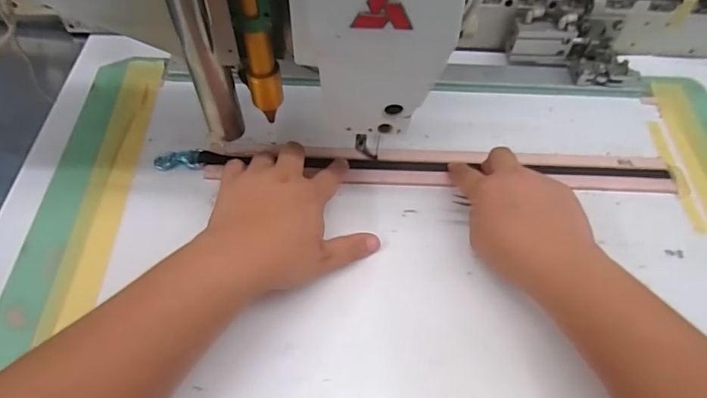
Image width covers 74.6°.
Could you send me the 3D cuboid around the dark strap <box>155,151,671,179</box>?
[{"bbox_3d":[0.067,-0.034,0.475,0.516,0.014,0.024,1,57,-3],"label":"dark strap"}]

